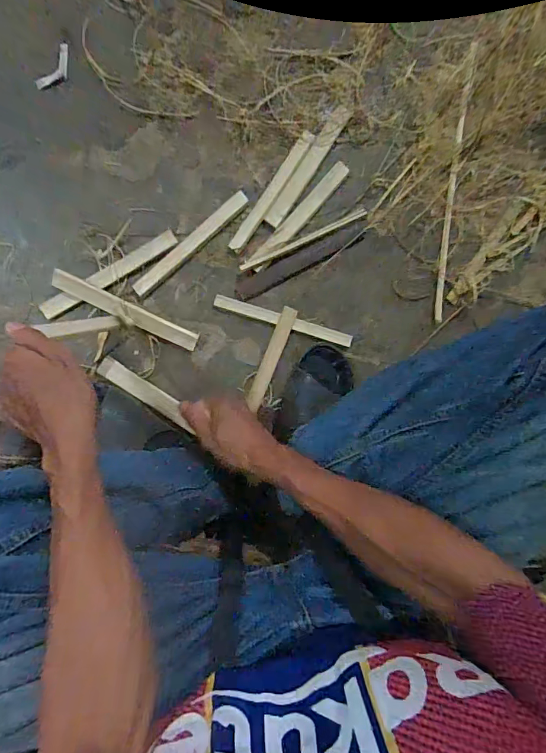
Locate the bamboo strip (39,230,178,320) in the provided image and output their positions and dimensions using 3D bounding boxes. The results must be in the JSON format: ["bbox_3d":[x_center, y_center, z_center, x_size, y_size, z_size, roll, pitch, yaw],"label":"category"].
[{"bbox_3d":[-0.243,-0.152,0.603,0.221,0.012,0.027,-32,95,-3],"label":"bamboo strip"}]

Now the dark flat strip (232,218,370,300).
[{"bbox_3d":[0.046,-0.185,0.636,0.227,0.004,0.033,-27,95,-4],"label":"dark flat strip"}]

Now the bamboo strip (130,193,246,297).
[{"bbox_3d":[-0.124,-0.204,0.617,0.220,0.008,0.022,-43,95,-2],"label":"bamboo strip"}]

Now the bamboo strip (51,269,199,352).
[{"bbox_3d":[-0.216,-0.096,0.603,0.218,0.009,0.027,25,92,-10],"label":"bamboo strip"}]

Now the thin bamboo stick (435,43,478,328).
[{"bbox_3d":[0.292,-0.305,0.652,0.017,0.011,0.430,6,92,-5],"label":"thin bamboo stick"}]

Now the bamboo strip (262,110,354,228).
[{"bbox_3d":[0.055,-0.328,0.634,0.029,0.006,0.213,32,89,-6],"label":"bamboo strip"}]

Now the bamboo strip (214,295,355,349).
[{"bbox_3d":[0.018,-0.087,0.635,0.221,0.008,0.019,17,91,-6],"label":"bamboo strip"}]

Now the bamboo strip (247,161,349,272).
[{"bbox_3d":[0.042,-0.249,0.630,0.028,0.004,0.213,43,88,-6],"label":"bamboo strip"}]

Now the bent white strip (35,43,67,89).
[{"bbox_3d":[-0.316,-0.451,0.591,0.025,0.013,0.078,27,90,-6],"label":"bent white strip"}]

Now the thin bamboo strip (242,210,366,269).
[{"bbox_3d":[0.049,-0.212,0.623,0.212,0.004,0.011,-26,95,-4],"label":"thin bamboo strip"}]

